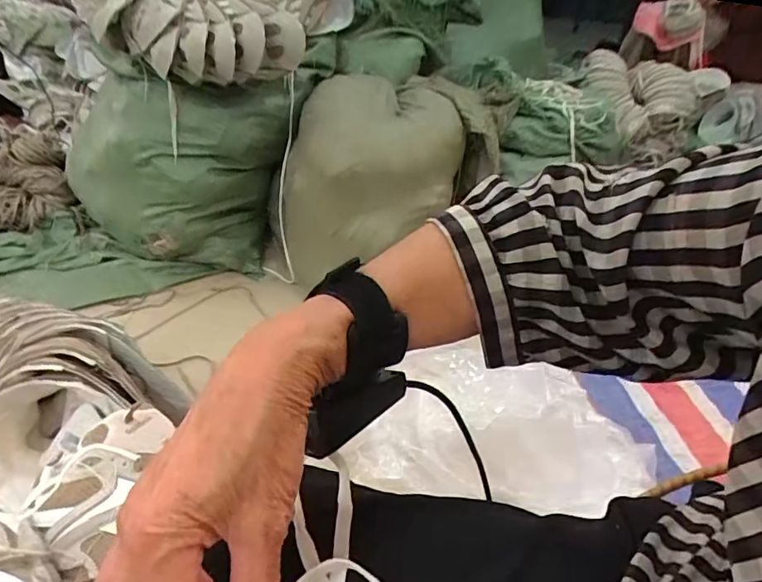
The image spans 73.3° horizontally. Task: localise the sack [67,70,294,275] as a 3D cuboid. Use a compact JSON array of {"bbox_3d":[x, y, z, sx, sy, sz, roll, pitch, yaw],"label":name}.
[{"bbox_3d":[-0.521,-0.298,1.280,0.559,0.424,0.265,19,40,23],"label":"sack"}]

